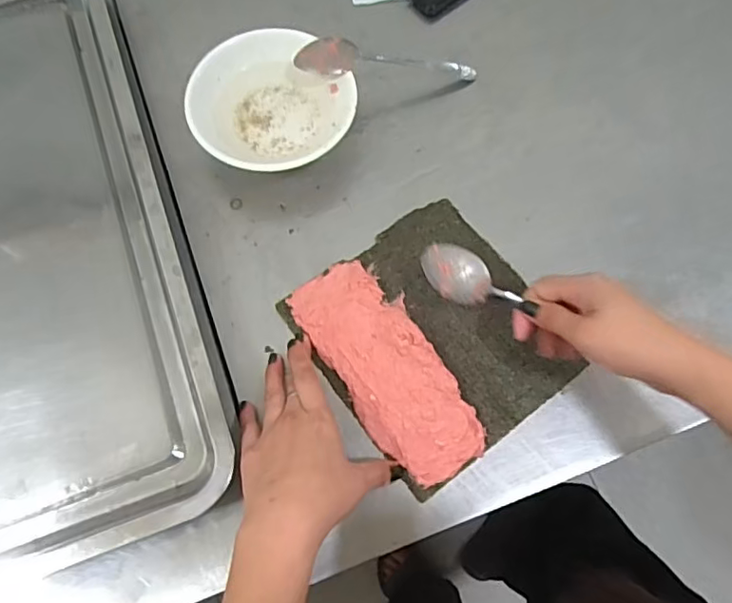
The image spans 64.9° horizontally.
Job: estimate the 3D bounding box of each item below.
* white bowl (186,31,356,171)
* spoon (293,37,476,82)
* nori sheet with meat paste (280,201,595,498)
[{"bbox_3d":[-0.084,-0.177,0.523,0.140,0.047,0.130,0,72,1],"label":"white bowl"},{"bbox_3d":[0.022,-0.219,0.532,0.173,0.019,0.037,-1,71,-19],"label":"spoon"},{"bbox_3d":[0.054,0.025,0.468,0.175,0.021,0.190,-36,75,-10],"label":"nori sheet with meat paste"}]

